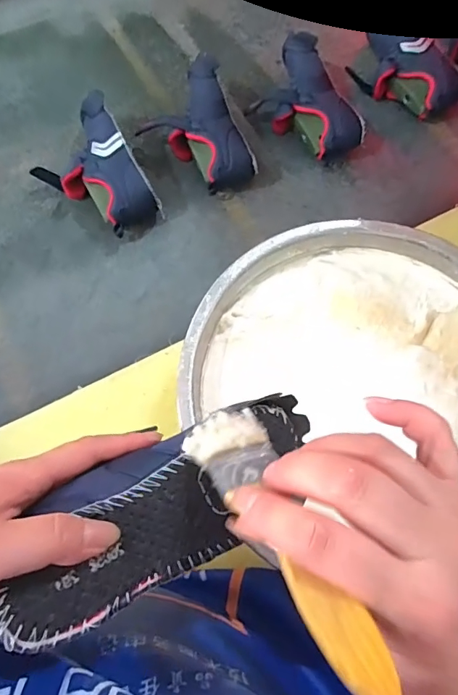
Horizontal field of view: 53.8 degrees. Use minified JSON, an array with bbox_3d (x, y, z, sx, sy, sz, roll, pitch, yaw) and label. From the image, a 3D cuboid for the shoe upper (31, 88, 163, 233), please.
[{"bbox_3d":[-0.184,-0.236,0.609,0.123,0.071,0.198,-30,73,-12],"label":"shoe upper"}]

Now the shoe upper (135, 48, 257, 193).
[{"bbox_3d":[-0.040,-0.307,0.638,0.127,0.072,0.196,-30,73,-12],"label":"shoe upper"}]

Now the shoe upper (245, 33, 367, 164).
[{"bbox_3d":[0.106,-0.372,0.674,0.115,0.073,0.211,-21,71,-9],"label":"shoe upper"}]

